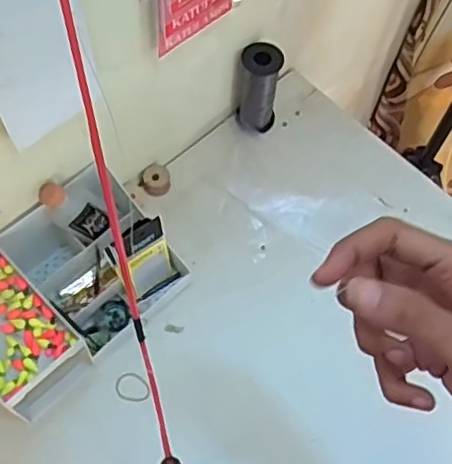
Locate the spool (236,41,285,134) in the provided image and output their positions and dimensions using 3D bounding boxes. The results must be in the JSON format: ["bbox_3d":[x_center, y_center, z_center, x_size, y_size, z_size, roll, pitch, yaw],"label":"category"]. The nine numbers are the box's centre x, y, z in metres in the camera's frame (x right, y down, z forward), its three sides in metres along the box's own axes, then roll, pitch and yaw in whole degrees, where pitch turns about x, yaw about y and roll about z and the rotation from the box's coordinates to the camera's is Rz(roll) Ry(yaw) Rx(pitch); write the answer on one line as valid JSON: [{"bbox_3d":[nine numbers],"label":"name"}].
[{"bbox_3d":[0.041,-0.178,0.786,0.048,0.118,0.047,1,63,-3],"label":"spool"}]

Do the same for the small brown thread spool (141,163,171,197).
[{"bbox_3d":[-0.085,-0.064,0.773,0.034,0.019,0.036,1,63,-3],"label":"small brown thread spool"}]

